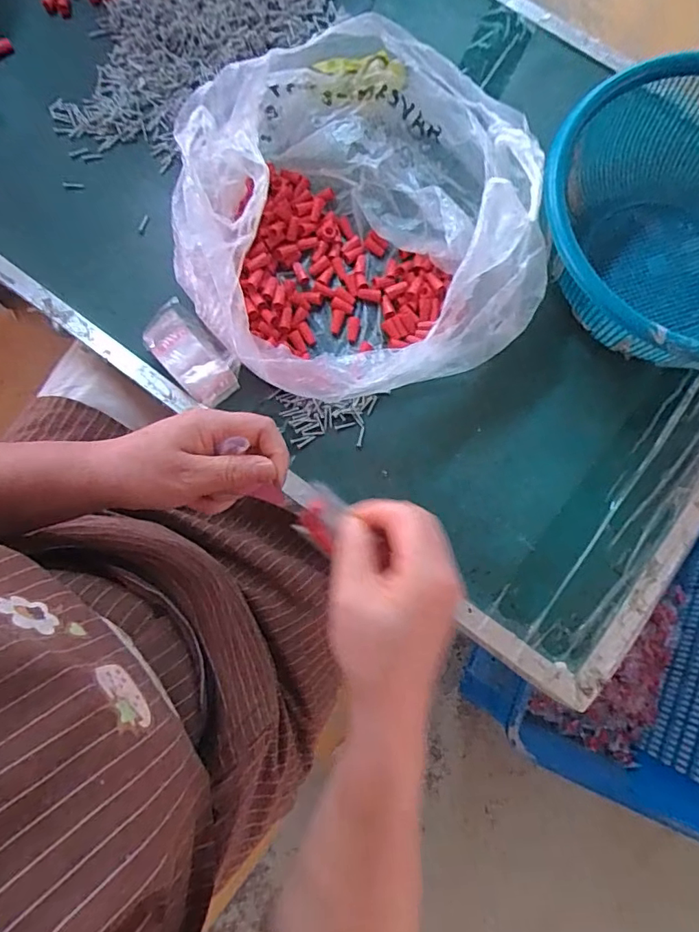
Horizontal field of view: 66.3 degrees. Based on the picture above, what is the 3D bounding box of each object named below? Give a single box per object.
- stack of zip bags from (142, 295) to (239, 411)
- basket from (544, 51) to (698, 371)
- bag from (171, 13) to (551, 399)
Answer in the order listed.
[{"bbox_3d":[-0.150,-0.106,0.515,0.054,0.025,0.096,-43,82,-8],"label":"stack of zip bags"},{"bbox_3d":[0.316,-0.216,0.495,0.279,0.112,0.284,-36,81,-7],"label":"basket"},{"bbox_3d":[0.011,-0.221,0.497,0.330,0.105,0.321,-37,81,-7],"label":"bag"}]

